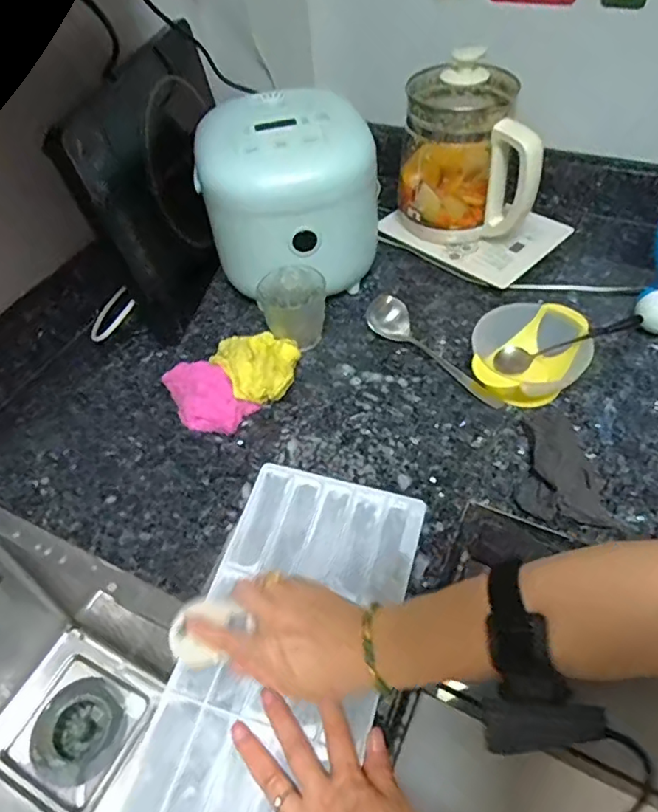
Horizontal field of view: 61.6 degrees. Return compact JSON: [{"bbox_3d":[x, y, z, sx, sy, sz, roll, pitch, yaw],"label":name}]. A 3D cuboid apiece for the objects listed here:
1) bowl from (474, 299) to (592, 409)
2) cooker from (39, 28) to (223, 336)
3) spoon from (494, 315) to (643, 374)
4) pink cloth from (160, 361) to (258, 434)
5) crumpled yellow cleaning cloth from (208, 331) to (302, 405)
[{"bbox_3d":[0.226,-0.052,0.620,0.111,0.061,0.130,14,52,16],"label":"bowl"},{"bbox_3d":[-0.197,-0.285,0.714,0.066,0.271,0.328,5,51,9],"label":"cooker"},{"bbox_3d":[0.263,-0.071,0.618,0.153,0.028,0.019,-19,44,27],"label":"spoon"},{"bbox_3d":[-0.147,-0.014,0.637,0.124,0.036,0.068,33,60,28],"label":"pink cloth"},{"bbox_3d":[-0.077,-0.045,0.650,0.089,0.050,0.097,-26,53,-16],"label":"crumpled yellow cleaning cloth"}]

